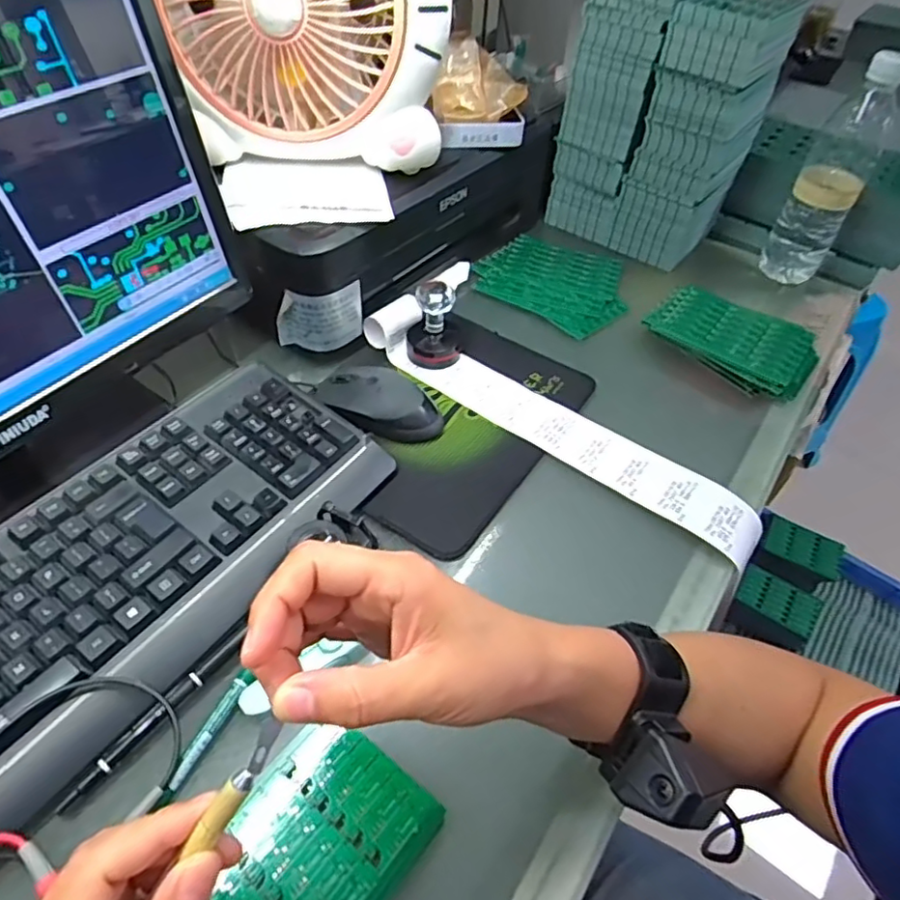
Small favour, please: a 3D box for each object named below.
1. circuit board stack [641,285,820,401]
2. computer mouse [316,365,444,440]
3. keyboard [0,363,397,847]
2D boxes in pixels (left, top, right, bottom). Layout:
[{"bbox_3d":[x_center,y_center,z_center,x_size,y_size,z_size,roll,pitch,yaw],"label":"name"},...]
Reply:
[{"bbox_3d":[0.284,-0.115,0.611,0.159,0.025,0.098,38,57,26],"label":"circuit board stack"},{"bbox_3d":[-0.062,-0.039,0.524,0.106,0.035,0.060,26,52,18],"label":"computer mouse"},{"bbox_3d":[-0.230,0.099,0.385,0.165,0.041,0.438,31,54,21],"label":"keyboard"}]

